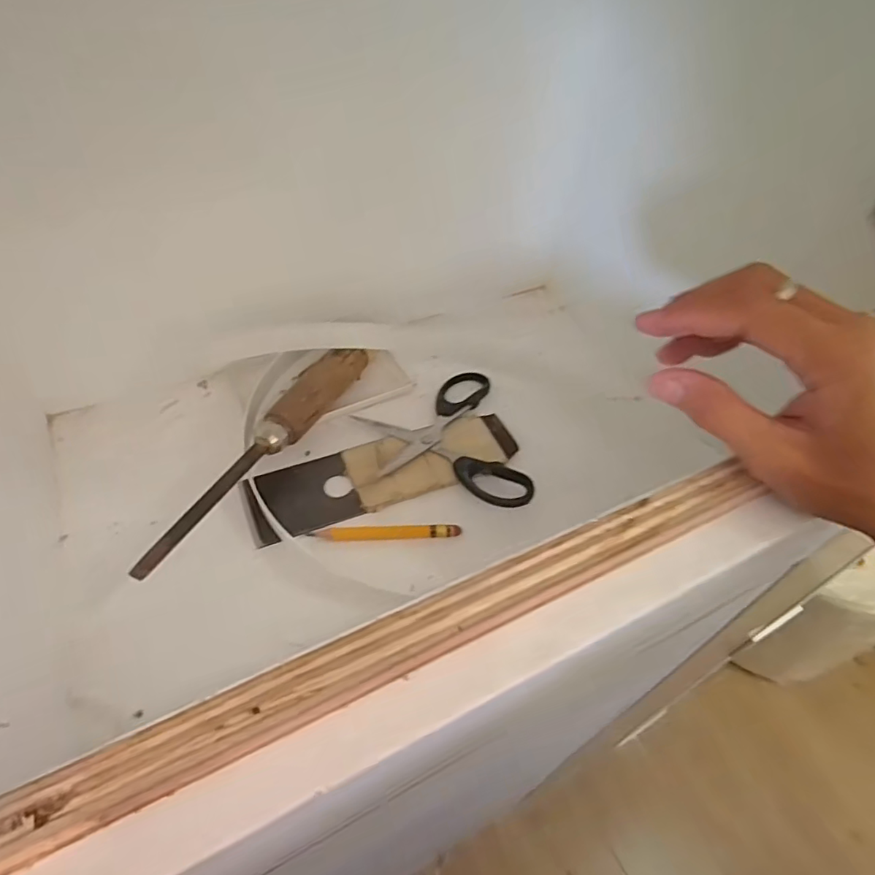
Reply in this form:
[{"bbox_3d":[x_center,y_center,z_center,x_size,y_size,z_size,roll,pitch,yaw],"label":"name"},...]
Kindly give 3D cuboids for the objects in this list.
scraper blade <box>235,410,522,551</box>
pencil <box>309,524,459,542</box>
[{"bbox_3d":[-0.032,0.021,0.359,0.176,0.007,0.052,-16,53,-18],"label":"scraper blade"},{"bbox_3d":[-0.030,0.056,0.328,0.086,0.004,0.009,-2,50,-7],"label":"pencil"}]

